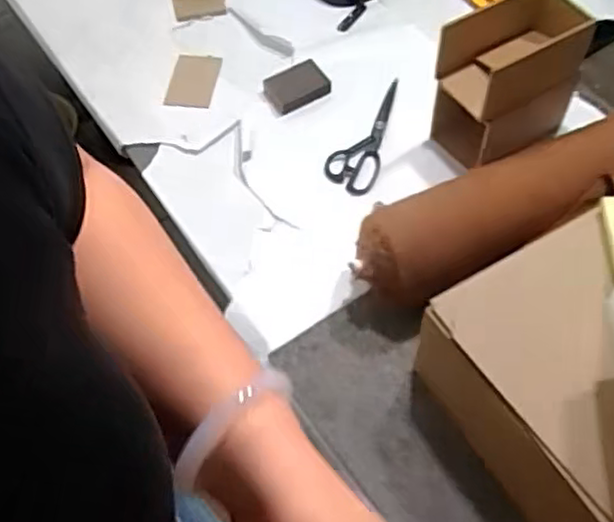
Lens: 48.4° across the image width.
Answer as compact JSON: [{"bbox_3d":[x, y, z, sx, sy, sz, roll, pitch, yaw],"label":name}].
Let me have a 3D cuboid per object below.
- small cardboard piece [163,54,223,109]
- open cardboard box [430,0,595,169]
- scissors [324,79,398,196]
[{"bbox_3d":[-0.196,-0.307,1.173,0.083,0.010,0.126,6,56,7],"label":"small cardboard piece"},{"bbox_3d":[0.297,-0.268,1.015,0.194,0.216,0.125,-24,59,-11],"label":"open cardboard box"},{"bbox_3d":[0.111,-0.192,1.079,0.083,0.016,0.201,37,78,10],"label":"scissors"}]

